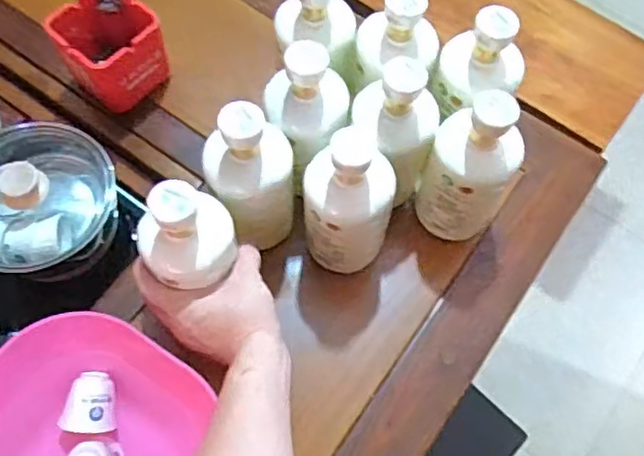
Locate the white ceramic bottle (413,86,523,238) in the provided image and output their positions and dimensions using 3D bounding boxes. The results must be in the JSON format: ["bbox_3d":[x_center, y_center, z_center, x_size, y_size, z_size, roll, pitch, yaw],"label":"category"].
[{"bbox_3d":[0.145,-0.059,0.624,0.081,0.186,0.078,1,66,-2],"label":"white ceramic bottle"}]

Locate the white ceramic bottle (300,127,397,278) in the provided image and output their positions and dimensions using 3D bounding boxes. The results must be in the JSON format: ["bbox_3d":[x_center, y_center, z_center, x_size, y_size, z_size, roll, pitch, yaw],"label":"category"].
[{"bbox_3d":[0.026,-0.021,0.603,0.081,0.201,0.075,1,66,-2],"label":"white ceramic bottle"}]

